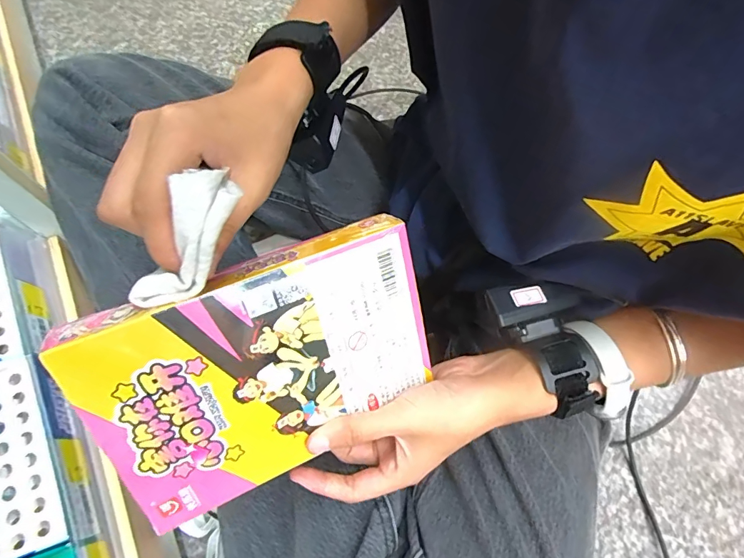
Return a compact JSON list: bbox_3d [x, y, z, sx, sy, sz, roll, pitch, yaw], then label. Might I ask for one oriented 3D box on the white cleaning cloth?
[{"bbox_3d":[-0.088,-0.016,0.204,0.025,0.025,0.073,32,103,13],"label":"white cleaning cloth"}]

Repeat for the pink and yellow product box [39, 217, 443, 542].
[{"bbox_3d":[-0.055,0.053,0.253,0.188,0.129,0.020,-21,27,-18],"label":"pink and yellow product box"}]

